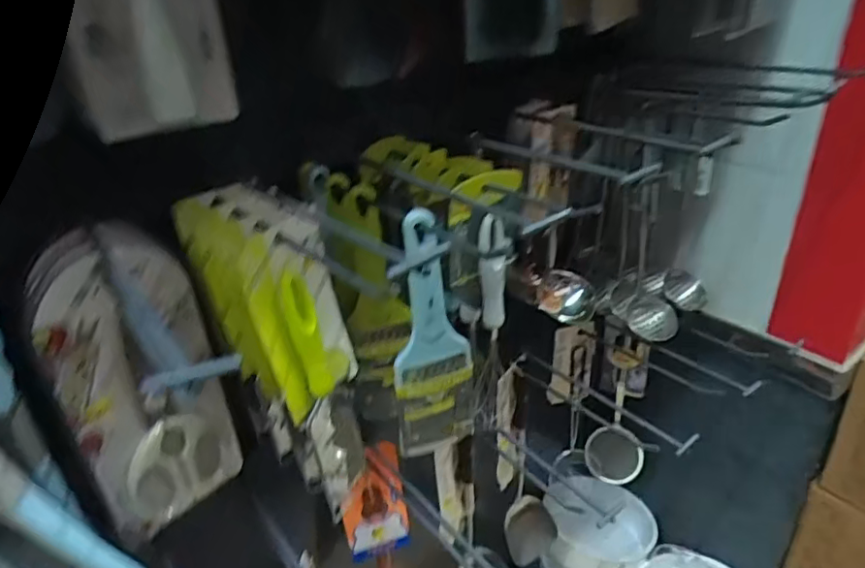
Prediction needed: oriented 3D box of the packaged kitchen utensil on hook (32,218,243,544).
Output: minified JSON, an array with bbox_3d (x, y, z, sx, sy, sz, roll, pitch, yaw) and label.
[{"bbox_3d":[-0.234,0.083,0.487,0.126,0.280,0.041,-27,37,-34],"label":"packaged kitchen utensil on hook"}]

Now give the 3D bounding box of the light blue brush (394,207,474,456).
[{"bbox_3d":[-0.001,0.056,0.506,0.070,0.265,0.018,-17,40,-16],"label":"light blue brush"}]

